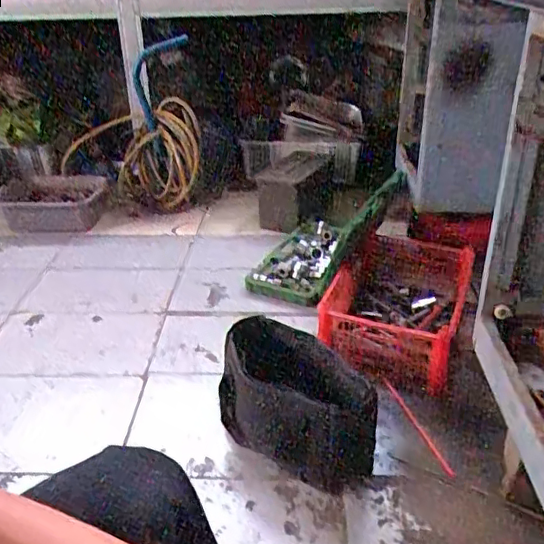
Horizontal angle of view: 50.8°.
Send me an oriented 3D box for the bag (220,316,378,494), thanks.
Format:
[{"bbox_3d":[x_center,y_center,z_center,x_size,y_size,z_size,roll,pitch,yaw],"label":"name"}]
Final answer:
[{"bbox_3d":[0.048,0.239,1.055,0.302,0.200,0.170,14,34,27],"label":"bag"}]

